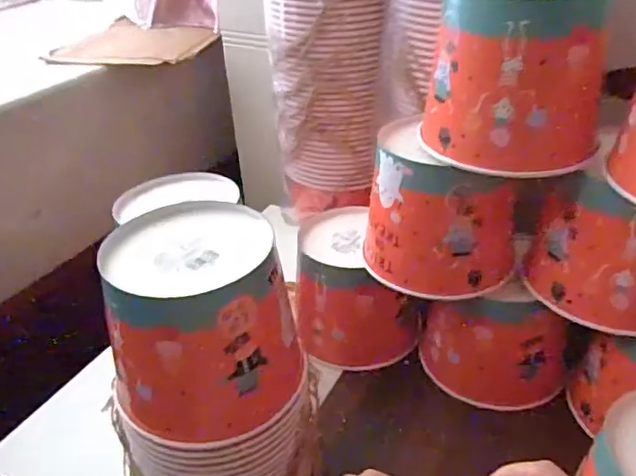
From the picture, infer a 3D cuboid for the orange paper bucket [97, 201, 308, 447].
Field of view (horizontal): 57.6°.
[{"bbox_3d":[-0.088,0.068,0.461,0.139,0.134,0.144,-3,33,2],"label":"orange paper bucket"}]

